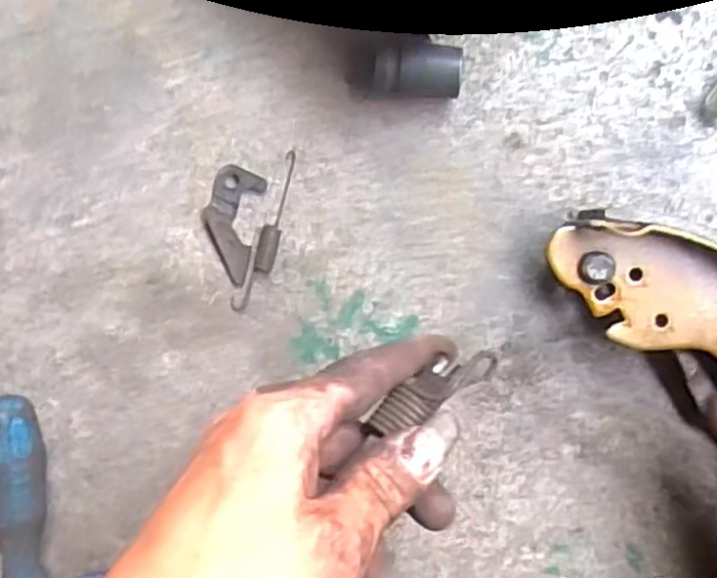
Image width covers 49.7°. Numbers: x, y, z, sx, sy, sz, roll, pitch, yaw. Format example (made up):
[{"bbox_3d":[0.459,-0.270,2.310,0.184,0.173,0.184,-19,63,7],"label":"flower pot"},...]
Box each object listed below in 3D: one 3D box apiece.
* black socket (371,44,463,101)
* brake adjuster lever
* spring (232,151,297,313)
[{"bbox_3d":[0.025,-0.093,0.338,0.038,0.026,0.021,0,95,3],"label":"black socket"},{"bbox_3d":[-0.059,-0.030,0.357,0.024,0.008,0.051,13,96,2],"label":"brake adjuster lever"},{"bbox_3d":[-0.041,-0.025,0.357,0.013,0.007,0.077,20,96,1],"label":"spring"}]

